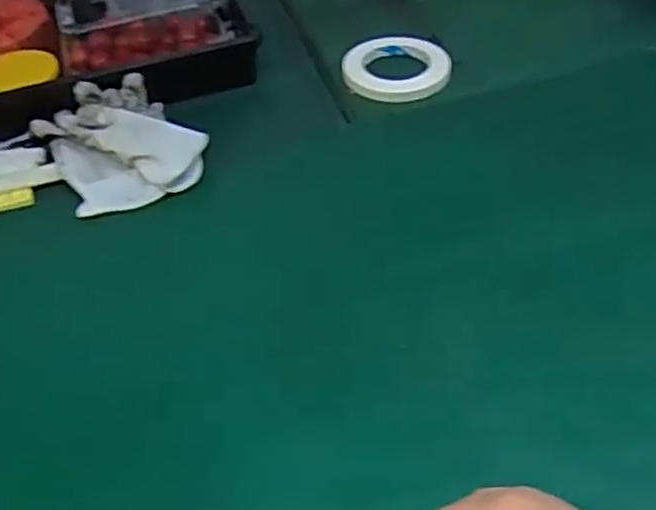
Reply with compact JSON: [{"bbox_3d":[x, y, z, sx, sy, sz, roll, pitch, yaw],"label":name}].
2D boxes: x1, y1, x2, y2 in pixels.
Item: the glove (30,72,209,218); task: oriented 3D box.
[{"bbox_3d":[-0.205,-0.115,0.723,0.139,0.045,0.171,-24,48,-18],"label":"glove"}]

